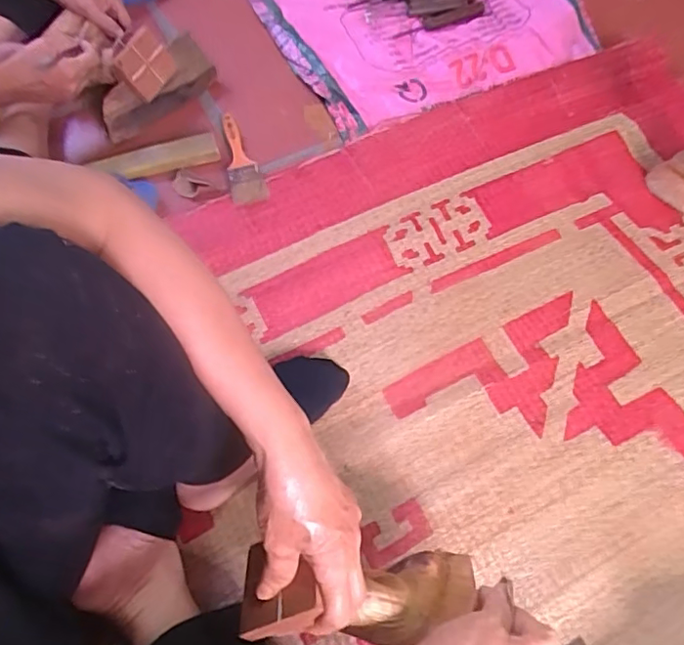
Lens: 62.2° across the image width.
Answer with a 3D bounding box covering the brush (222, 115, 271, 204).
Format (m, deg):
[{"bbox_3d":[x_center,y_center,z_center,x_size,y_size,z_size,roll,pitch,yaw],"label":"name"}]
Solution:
[{"bbox_3d":[-0.144,-0.232,0.801,0.047,0.019,0.159,-15,63,-7],"label":"brush"}]

